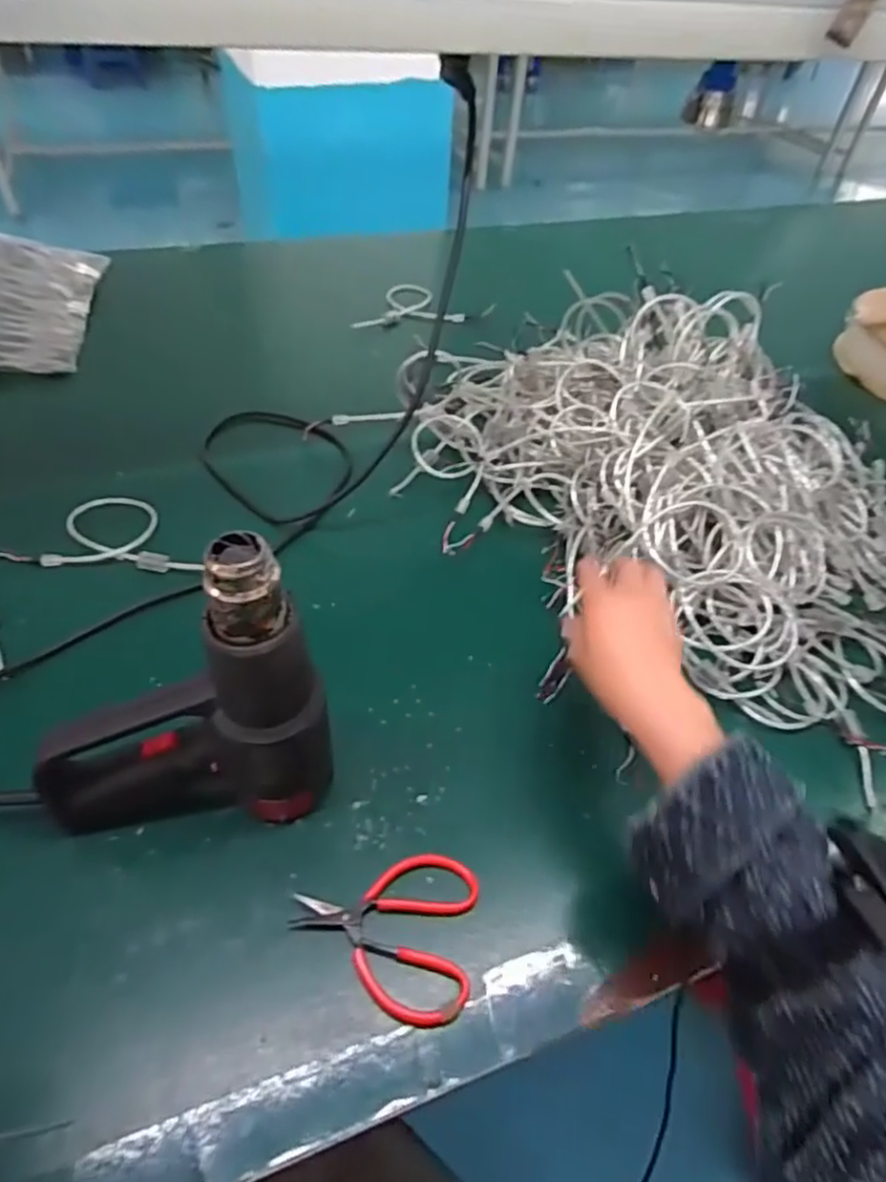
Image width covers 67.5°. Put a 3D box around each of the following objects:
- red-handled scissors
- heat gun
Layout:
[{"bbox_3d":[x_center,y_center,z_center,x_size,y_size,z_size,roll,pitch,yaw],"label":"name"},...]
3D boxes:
[{"bbox_3d":[-0.037,0.213,0.420,0.113,0.016,0.095,8,48,3],"label":"red-handled scissors"},{"bbox_3d":[-0.160,0.074,0.403,0.174,0.238,0.061,0,48,-6],"label":"heat gun"}]

